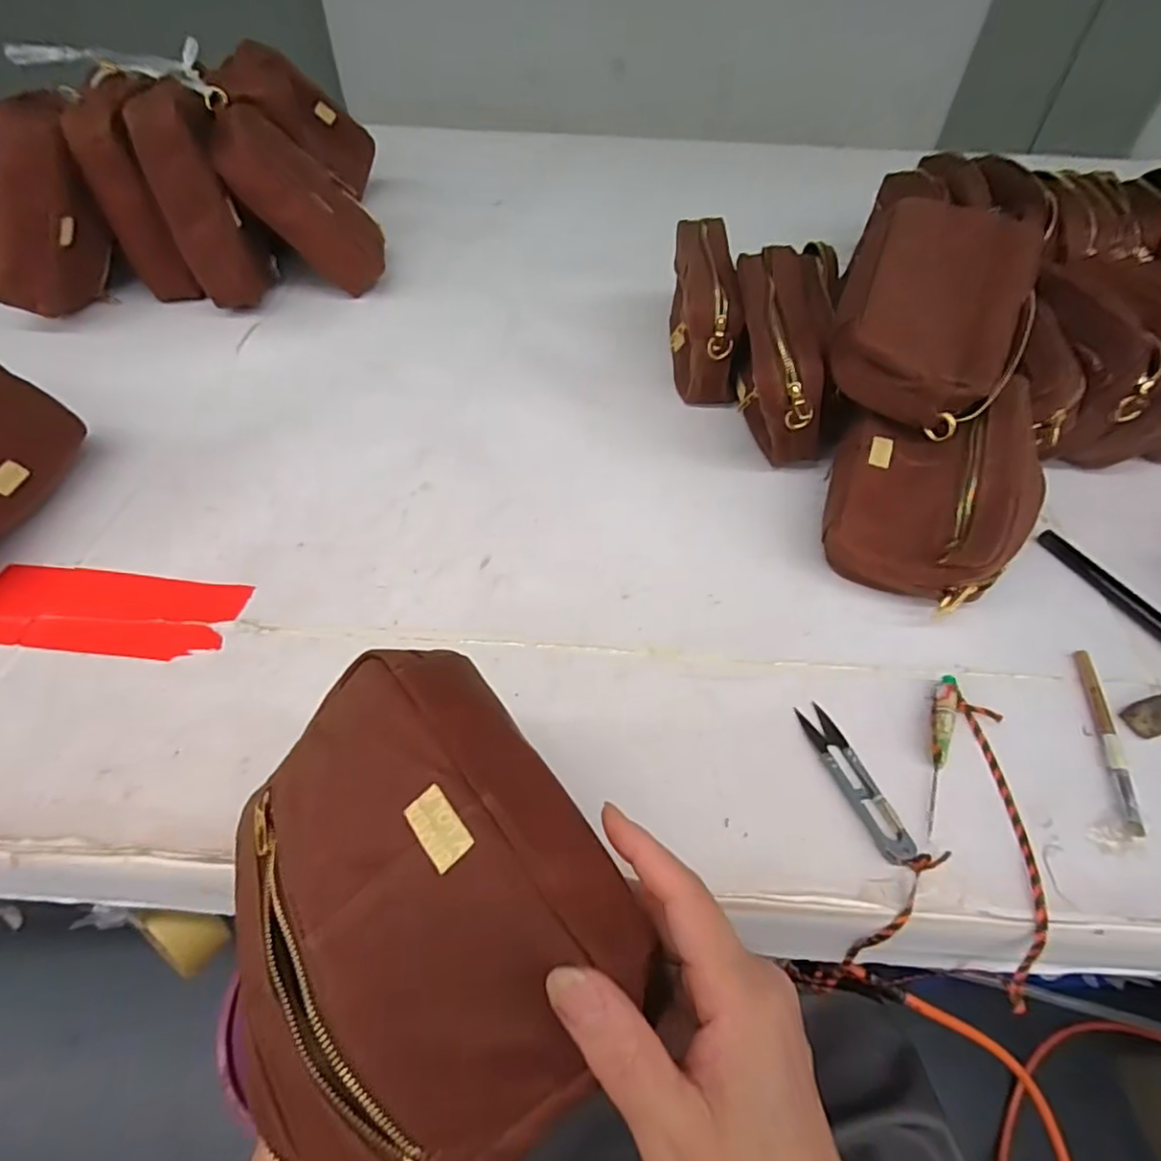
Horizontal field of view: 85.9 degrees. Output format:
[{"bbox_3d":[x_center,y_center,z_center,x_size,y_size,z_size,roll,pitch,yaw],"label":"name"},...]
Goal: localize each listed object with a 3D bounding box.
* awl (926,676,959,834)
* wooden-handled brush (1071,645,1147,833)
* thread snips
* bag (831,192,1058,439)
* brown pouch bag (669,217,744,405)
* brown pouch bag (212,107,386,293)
[{"bbox_3d":[0.221,0.103,0.383,0.013,0.009,0.108,19,51,15],"label":"awl"},{"bbox_3d":[0.335,0.096,0.396,0.011,0.007,0.131,12,50,10],"label":"wooden-handled brush"},{"bbox_3d":[0.164,0.117,0.373,0.023,0.007,0.101,-13,50,-12],"label":"thread snips"},{"bbox_3d":[0.285,-0.217,0.506,0.144,0.065,0.230,24,71,6],"label":"bag"},{"bbox_3d":[0.123,-0.273,0.635,0.050,0.125,0.194,1,49,-1],"label":"brown pouch bag"},{"bbox_3d":[-0.309,-0.424,0.704,0.082,0.194,0.062,-38,51,14],"label":"brown pouch bag"}]

